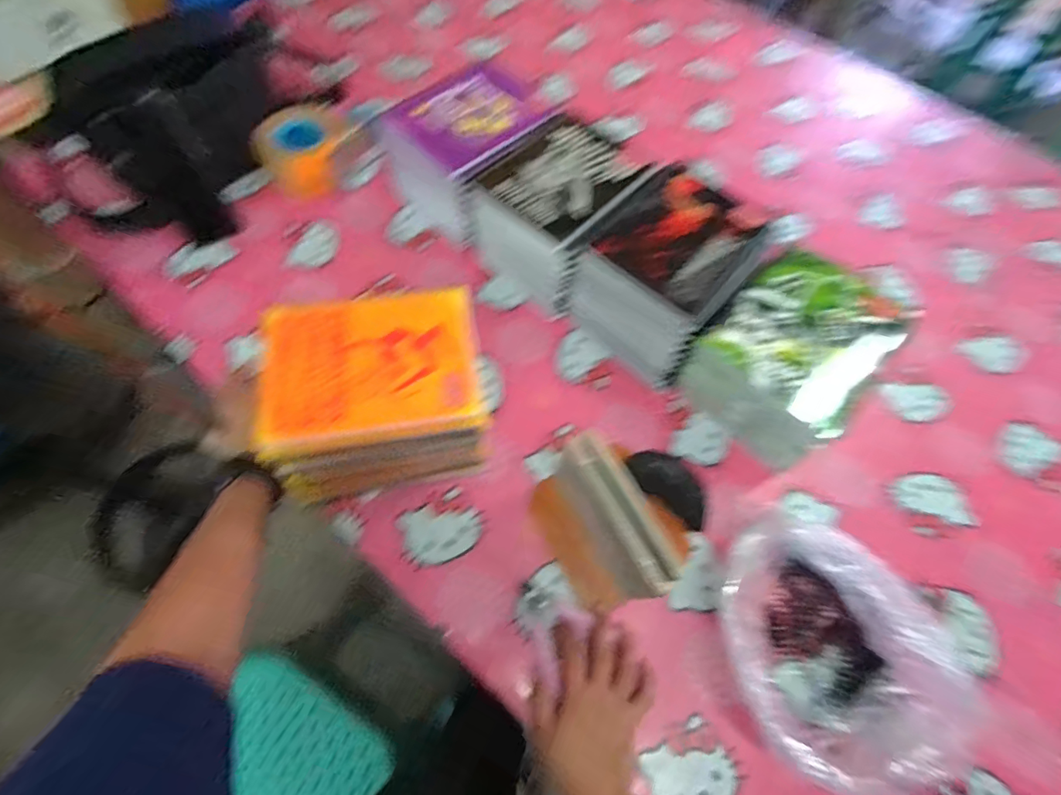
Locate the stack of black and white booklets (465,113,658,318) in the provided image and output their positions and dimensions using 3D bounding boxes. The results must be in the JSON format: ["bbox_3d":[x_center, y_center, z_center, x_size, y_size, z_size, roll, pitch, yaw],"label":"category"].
[{"bbox_3d":[0.040,-0.243,0.631,0.167,0.119,0.206,37,69,14],"label":"stack of black and white booklets"}]

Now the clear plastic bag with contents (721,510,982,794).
[{"bbox_3d":[0.259,0.214,0.426,0.143,0.113,0.192,-10,65,-7],"label":"clear plastic bag with contents"}]

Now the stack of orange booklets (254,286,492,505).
[{"bbox_3d":[-0.153,-0.002,0.503,0.203,0.116,0.170,-9,65,-7],"label":"stack of orange booklets"}]

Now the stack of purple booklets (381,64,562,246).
[{"bbox_3d":[-0.074,-0.343,0.672,0.210,0.119,0.173,-41,73,-19],"label":"stack of purple booklets"}]

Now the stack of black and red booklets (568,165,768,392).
[{"bbox_3d":[0.167,-0.152,0.593,0.167,0.120,0.220,38,69,14],"label":"stack of black and red booklets"}]

